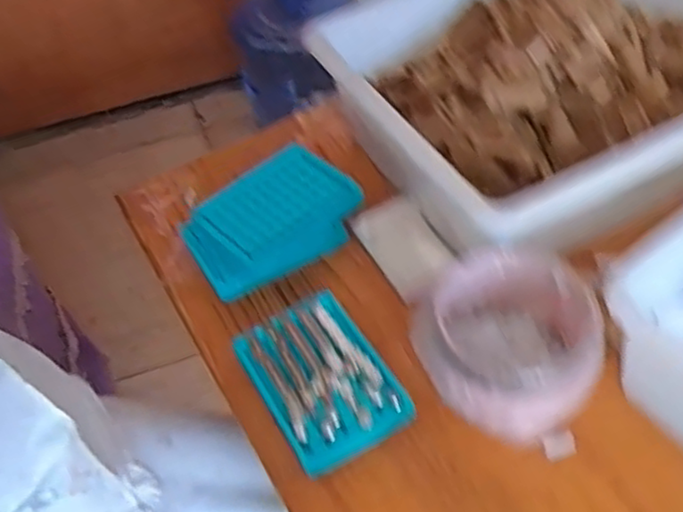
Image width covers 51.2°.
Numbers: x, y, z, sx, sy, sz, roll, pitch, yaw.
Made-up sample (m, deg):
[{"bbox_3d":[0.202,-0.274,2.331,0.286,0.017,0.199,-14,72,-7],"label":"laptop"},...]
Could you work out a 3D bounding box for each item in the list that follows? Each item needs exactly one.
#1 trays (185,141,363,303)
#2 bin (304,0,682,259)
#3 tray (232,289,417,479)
[{"bbox_3d":[-0.064,-0.031,0.666,0.104,0.052,0.161,31,59,26],"label":"trays"},{"bbox_3d":[0.228,-0.176,0.691,0.419,0.097,0.326,-25,53,-15],"label":"bin"},{"bbox_3d":[-0.016,0.097,0.568,0.095,0.025,0.129,-29,54,-18],"label":"tray"}]

